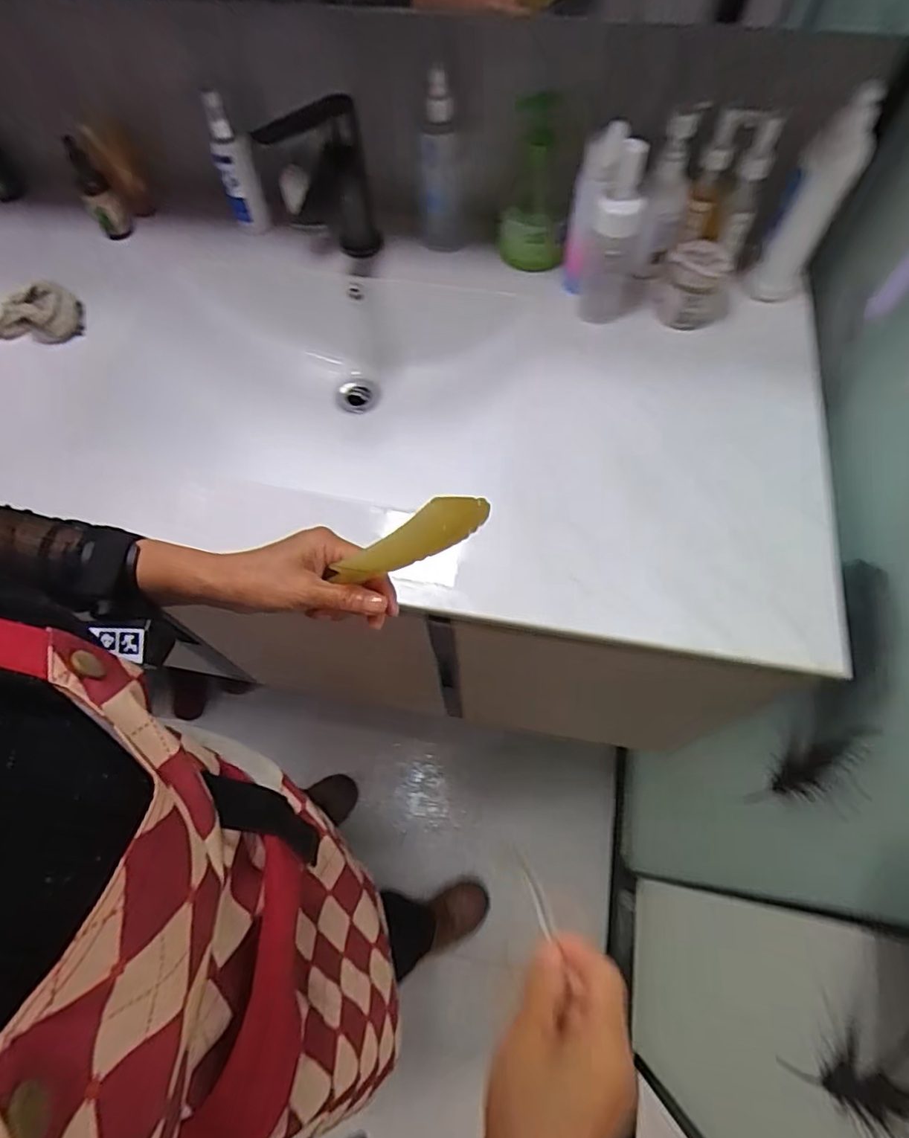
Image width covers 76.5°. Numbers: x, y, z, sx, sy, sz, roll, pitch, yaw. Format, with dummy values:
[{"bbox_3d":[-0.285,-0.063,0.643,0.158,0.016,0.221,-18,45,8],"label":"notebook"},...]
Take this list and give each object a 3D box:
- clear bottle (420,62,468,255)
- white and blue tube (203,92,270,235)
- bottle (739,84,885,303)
[{"bbox_3d":[-0.015,-0.458,0.667,0.059,0.165,0.043,-2,65,-1],"label":"clear bottle"},{"bbox_3d":[-0.262,-0.484,0.691,0.045,0.135,0.041,-16,66,-8],"label":"white and blue tube"},{"bbox_3d":[0.364,-0.373,0.596,0.062,0.180,0.049,34,69,14],"label":"bottle"}]

